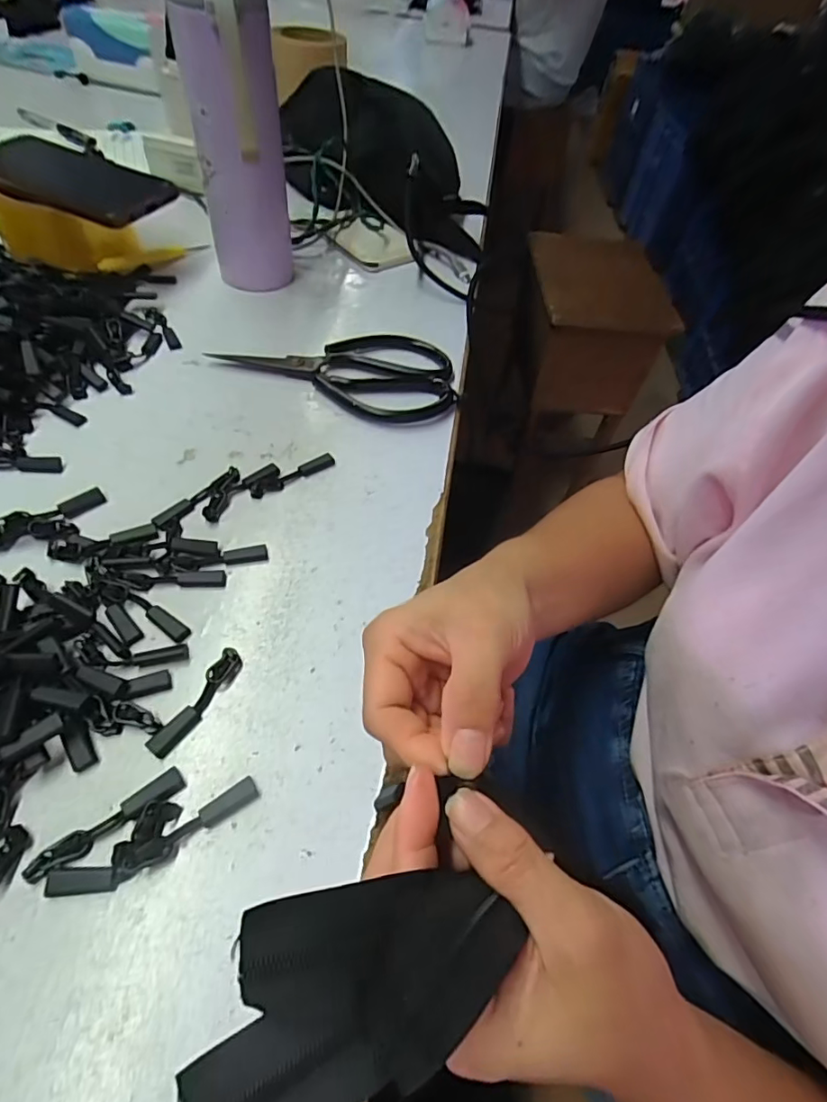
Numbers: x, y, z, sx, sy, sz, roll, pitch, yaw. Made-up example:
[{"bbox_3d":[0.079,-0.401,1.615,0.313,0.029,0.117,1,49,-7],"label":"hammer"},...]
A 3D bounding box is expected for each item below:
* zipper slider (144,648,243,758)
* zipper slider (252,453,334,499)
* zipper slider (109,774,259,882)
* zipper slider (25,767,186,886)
[{"bbox_3d":[-0.100,0.070,0.239,0.012,0.006,0.055,26,55,11],"label":"zipper slider"},{"bbox_3d":[-0.077,-0.048,0.327,0.058,0.005,0.010,-30,63,-26],"label":"zipper slider"},{"bbox_3d":[-0.093,0.110,0.209,0.055,0.009,0.023,-19,59,-20],"label":"zipper slider"},{"bbox_3d":[-0.124,0.110,0.207,0.059,0.004,0.011,-30,63,-25],"label":"zipper slider"}]

